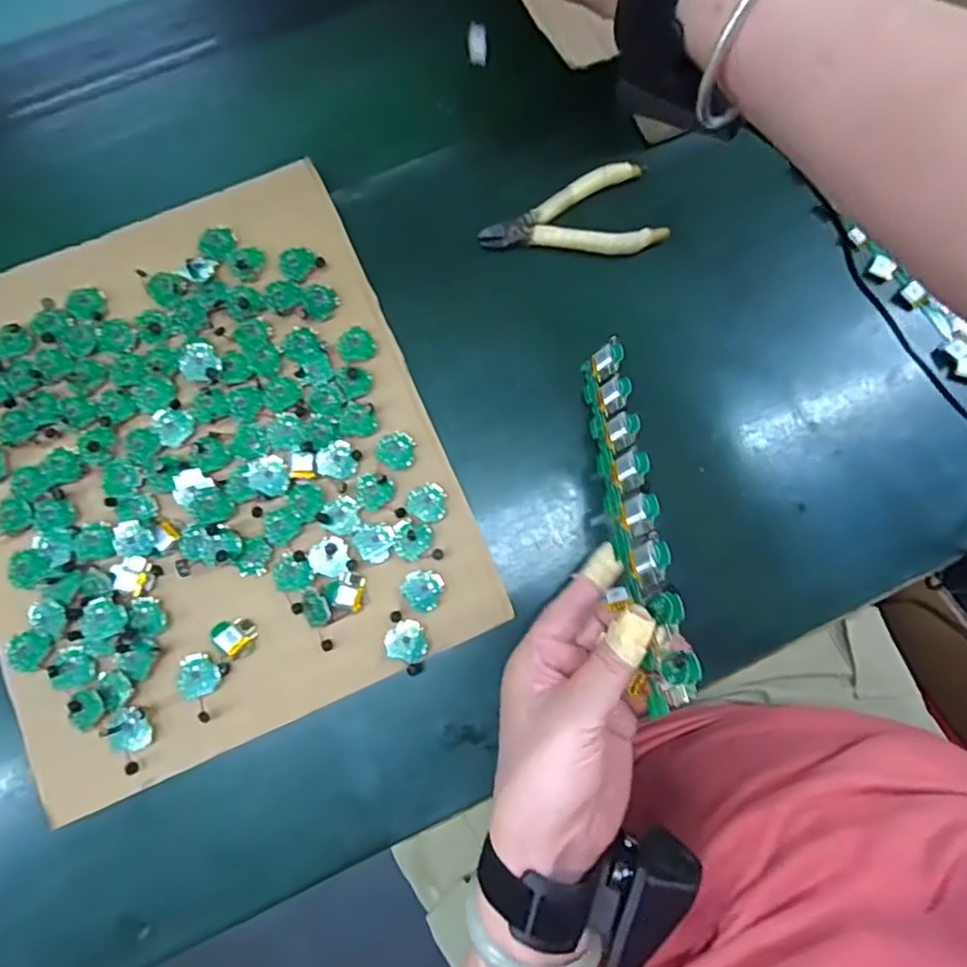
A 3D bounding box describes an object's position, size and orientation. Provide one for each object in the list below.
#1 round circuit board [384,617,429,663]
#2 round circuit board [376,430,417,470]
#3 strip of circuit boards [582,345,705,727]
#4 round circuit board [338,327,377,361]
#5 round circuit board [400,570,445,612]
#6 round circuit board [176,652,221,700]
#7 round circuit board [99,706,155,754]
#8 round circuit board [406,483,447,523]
[{"bbox_3d":[-0.047,0.096,0.359,0.024,0.006,0.025,0,77,0],"label":"round circuit board"},{"bbox_3d":[-0.056,-0.021,0.380,0.024,0.004,0.025,0,77,0],"label":"round circuit board"},{"bbox_3d":[0.079,0.008,0.329,0.012,0.037,0.220,20,50,-33],"label":"strip of circuit boards"},{"bbox_3d":[-0.083,-0.091,0.387,0.023,0.004,0.021,-21,78,-5],"label":"round circuit board"},{"bbox_3d":[-0.038,0.065,0.365,0.023,0.004,0.024,0,77,0],"label":"round circuit board"},{"bbox_3d":[-0.169,0.113,0.350,0.026,0.006,0.025,0,77,0],"label":"round circuit board"},{"bbox_3d":[-0.206,0.143,0.343,0.022,0.007,0.025,-25,79,-5],"label":"round circuit board"},{"bbox_3d":[-0.036,0.012,0.374,0.024,0.004,0.024,0,77,0],"label":"round circuit board"}]

